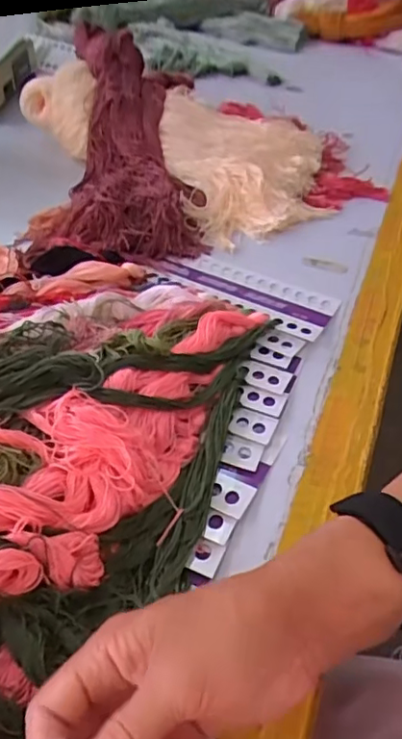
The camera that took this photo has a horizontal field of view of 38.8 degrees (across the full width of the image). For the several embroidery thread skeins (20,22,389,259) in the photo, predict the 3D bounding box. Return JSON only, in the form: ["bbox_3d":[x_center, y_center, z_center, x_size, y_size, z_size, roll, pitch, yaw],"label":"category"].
[{"bbox_3d":[0.006,-0.297,0.728,0.425,0.109,0.400,-7,46,-11],"label":"several embroidery thread skeins"}]

